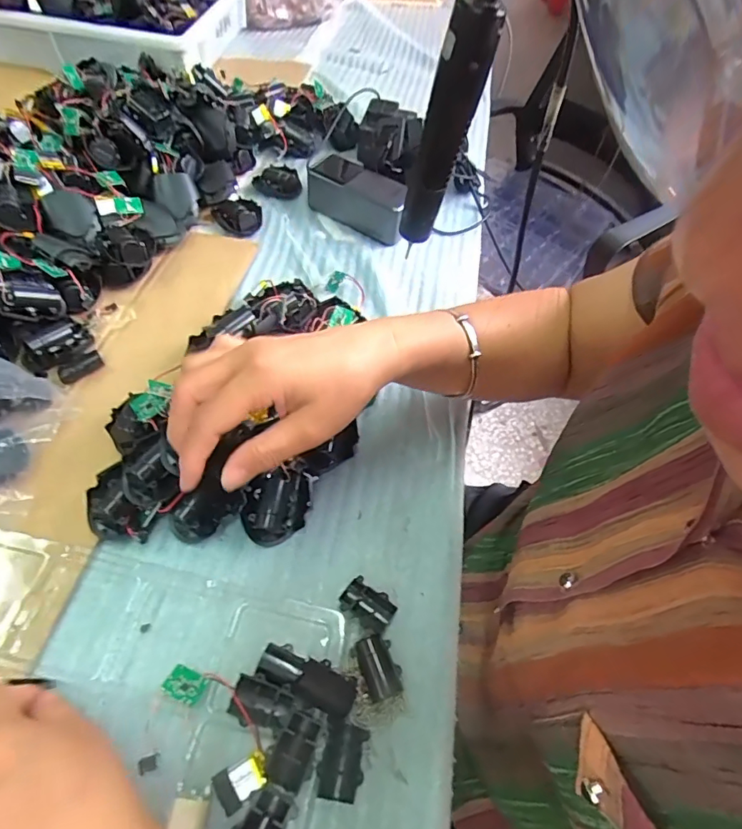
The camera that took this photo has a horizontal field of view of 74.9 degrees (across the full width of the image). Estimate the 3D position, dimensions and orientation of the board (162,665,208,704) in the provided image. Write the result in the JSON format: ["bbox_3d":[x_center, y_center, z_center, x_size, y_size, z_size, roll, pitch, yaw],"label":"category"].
[{"bbox_3d":[-0.116,0.168,0.303,0.023,0.004,0.018,22,37,14],"label":"board"}]

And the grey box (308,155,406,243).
[{"bbox_3d":[-0.012,-0.262,0.585,0.131,0.052,0.053,28,58,15],"label":"grey box"}]

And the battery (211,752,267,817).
[{"bbox_3d":[-0.074,0.211,0.278,0.027,0.007,0.020,-25,61,-19],"label":"battery"}]

